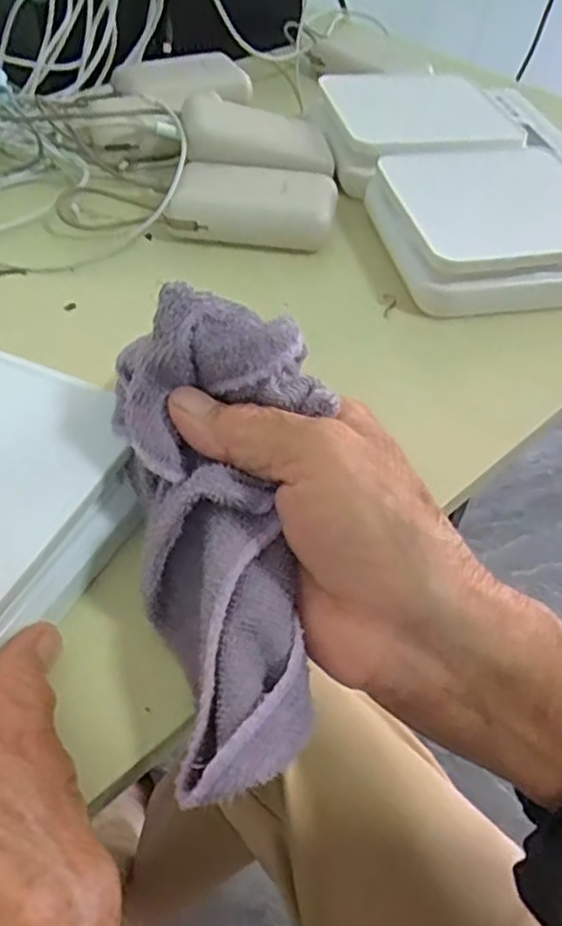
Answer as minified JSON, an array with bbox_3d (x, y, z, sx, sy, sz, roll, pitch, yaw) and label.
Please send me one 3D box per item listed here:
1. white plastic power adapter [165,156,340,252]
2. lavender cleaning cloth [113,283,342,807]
[{"bbox_3d":[-0.017,-0.163,0.430,0.099,0.029,0.056,8,49,4],"label":"white plastic power adapter"},{"bbox_3d":[-0.018,0.023,0.229,0.068,0.051,0.151,-6,74,-7],"label":"lavender cleaning cloth"}]

